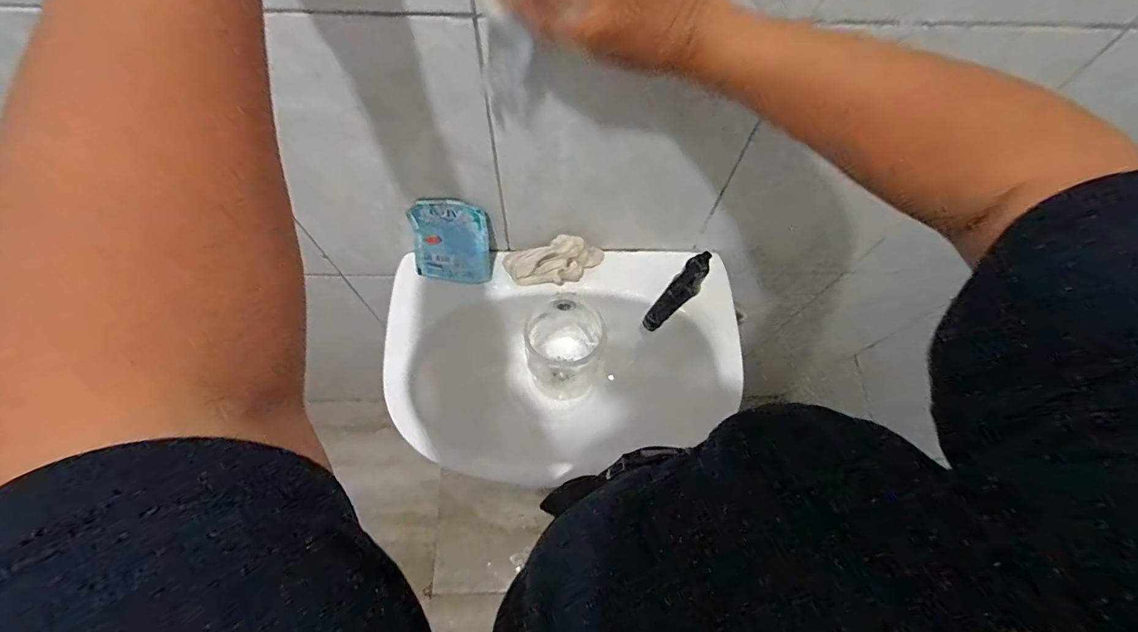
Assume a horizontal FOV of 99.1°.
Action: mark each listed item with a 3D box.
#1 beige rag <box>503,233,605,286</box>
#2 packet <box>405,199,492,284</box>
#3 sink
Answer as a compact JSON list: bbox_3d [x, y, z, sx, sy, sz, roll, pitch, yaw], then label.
[{"bbox_3d":[-0.017,-0.071,0.612,0.131,0.053,0.054,-3,67,-3],"label":"beige rag"},{"bbox_3d":[-0.145,-0.091,0.590,0.096,0.118,0.015,9,43,5],"label":"packet"},{"bbox_3d":[-0.002,0.070,0.652,0.437,0.143,0.270,-6,67,-5],"label":"sink"}]

